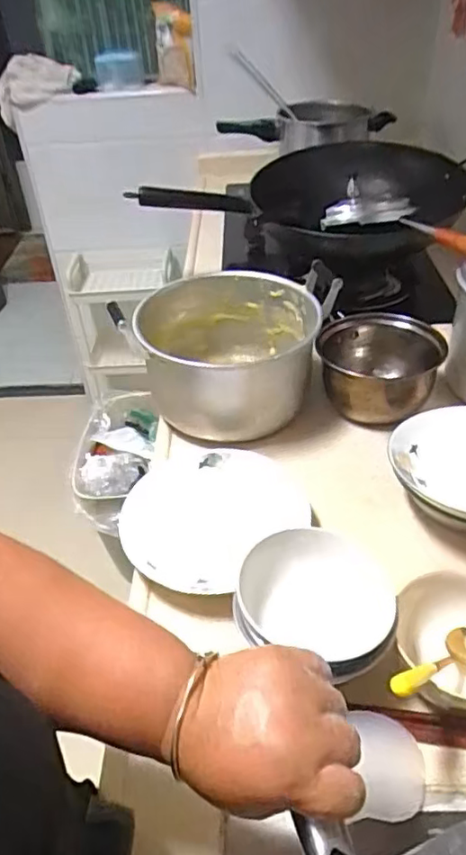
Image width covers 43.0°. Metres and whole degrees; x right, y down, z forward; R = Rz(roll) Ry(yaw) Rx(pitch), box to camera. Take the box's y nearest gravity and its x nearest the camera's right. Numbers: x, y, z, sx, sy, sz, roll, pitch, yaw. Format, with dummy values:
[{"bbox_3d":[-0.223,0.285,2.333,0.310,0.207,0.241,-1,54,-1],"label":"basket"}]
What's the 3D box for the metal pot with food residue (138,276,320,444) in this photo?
[{"bbox_3d":[-0.002,-0.106,0.793,0.223,0.124,0.261,-8,40,-6],"label":"metal pot with food residue"}]

